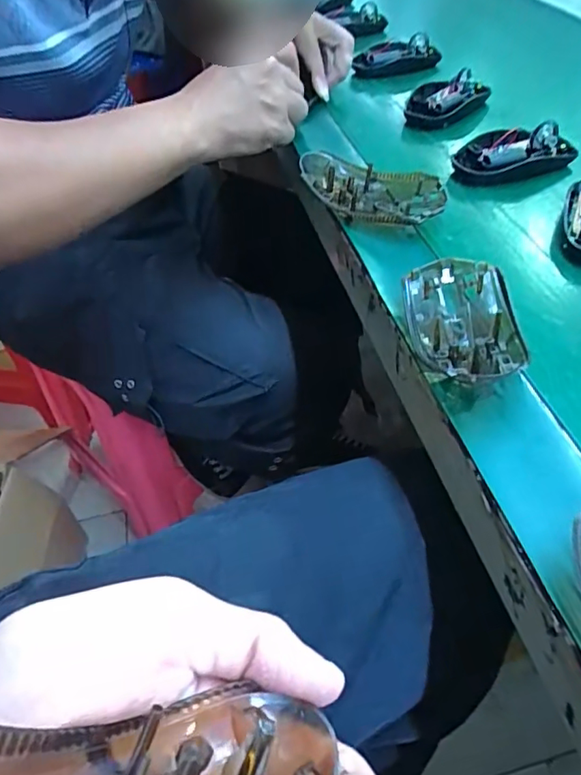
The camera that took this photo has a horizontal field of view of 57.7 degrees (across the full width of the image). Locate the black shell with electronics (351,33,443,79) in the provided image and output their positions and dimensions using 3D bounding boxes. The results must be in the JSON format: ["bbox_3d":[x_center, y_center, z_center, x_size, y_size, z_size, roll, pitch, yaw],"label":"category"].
[{"bbox_3d":[0.123,-0.387,0.620,0.104,0.030,0.042,-20,50,-12],"label":"black shell with electronics"}]

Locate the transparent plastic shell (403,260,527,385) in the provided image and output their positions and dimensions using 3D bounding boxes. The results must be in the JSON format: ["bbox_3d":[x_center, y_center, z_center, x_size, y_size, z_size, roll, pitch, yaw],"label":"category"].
[{"bbox_3d":[0.100,-0.041,0.305,0.060,0.028,0.099,-2,49,4],"label":"transparent plastic shell"}]

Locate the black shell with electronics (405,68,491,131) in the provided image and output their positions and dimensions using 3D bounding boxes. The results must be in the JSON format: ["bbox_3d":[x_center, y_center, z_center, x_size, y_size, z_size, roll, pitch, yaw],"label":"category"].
[{"bbox_3d":[0.155,-0.286,0.534,0.091,0.034,0.058,-17,56,-2],"label":"black shell with electronics"}]

